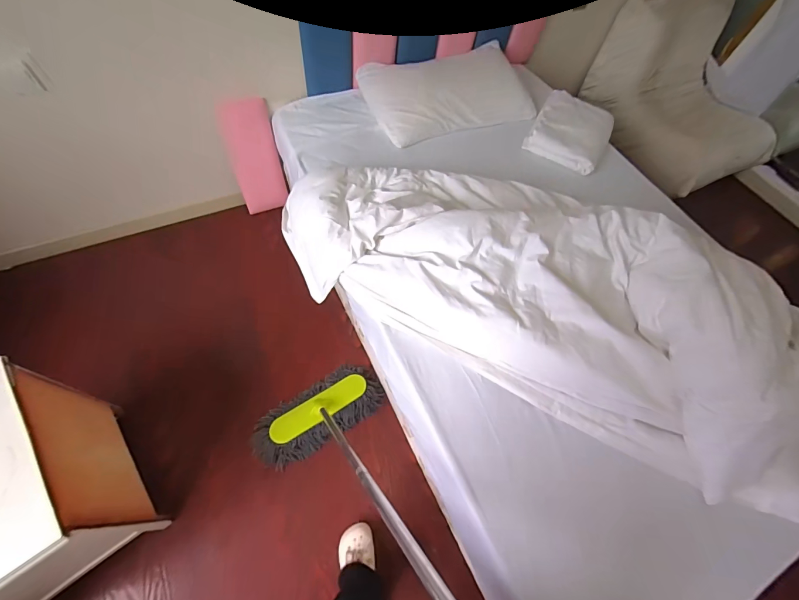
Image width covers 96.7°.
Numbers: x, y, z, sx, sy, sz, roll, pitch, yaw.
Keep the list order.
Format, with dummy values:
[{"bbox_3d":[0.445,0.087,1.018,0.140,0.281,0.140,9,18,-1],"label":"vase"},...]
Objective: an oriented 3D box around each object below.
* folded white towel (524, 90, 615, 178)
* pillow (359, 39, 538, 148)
[{"bbox_3d":[0.712,-0.702,1.472,0.315,0.104,0.321,33,62,12],"label":"folded white towel"},{"bbox_3d":[0.216,-0.880,1.466,0.673,0.123,0.411,-20,64,-16],"label":"pillow"}]

